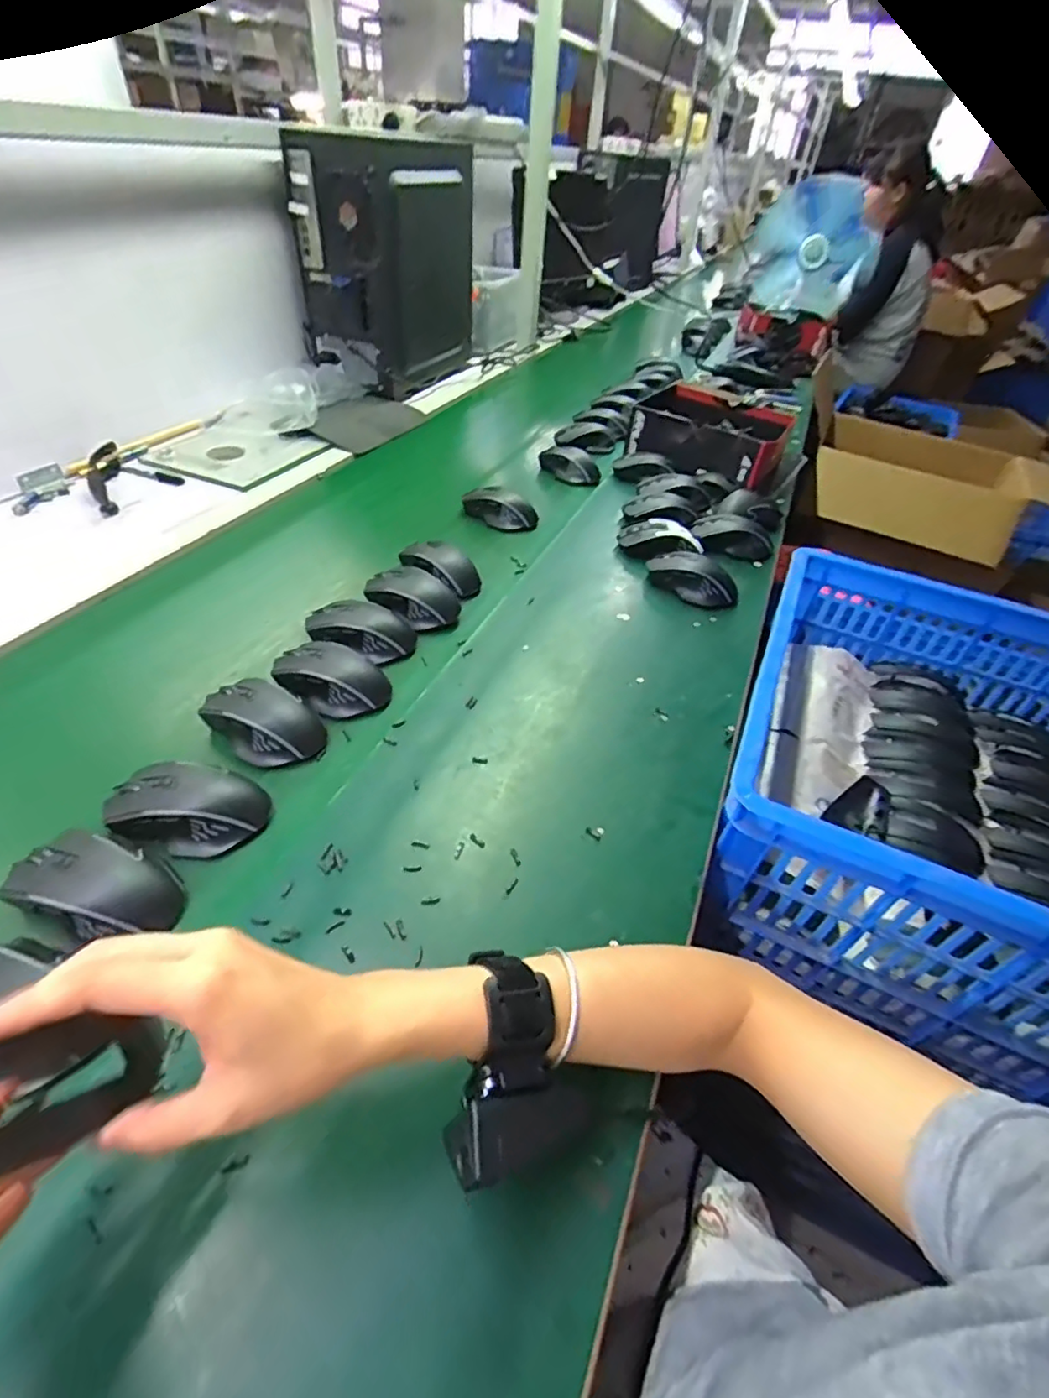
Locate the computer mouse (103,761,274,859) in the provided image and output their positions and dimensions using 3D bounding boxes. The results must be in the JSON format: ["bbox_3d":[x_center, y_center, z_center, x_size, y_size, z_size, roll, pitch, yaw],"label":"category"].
[{"bbox_3d":[-0.259,0.080,0.463,0.109,0.034,0.064,11,43,4],"label":"computer mouse"}]

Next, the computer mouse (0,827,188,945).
[{"bbox_3d":[-0.293,0.124,0.412,0.113,0.034,0.067,17,44,10],"label":"computer mouse"}]

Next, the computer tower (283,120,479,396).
[{"bbox_3d":[-0.251,-0.831,1.170,0.201,0.379,0.342,19,44,12],"label":"computer tower"}]

